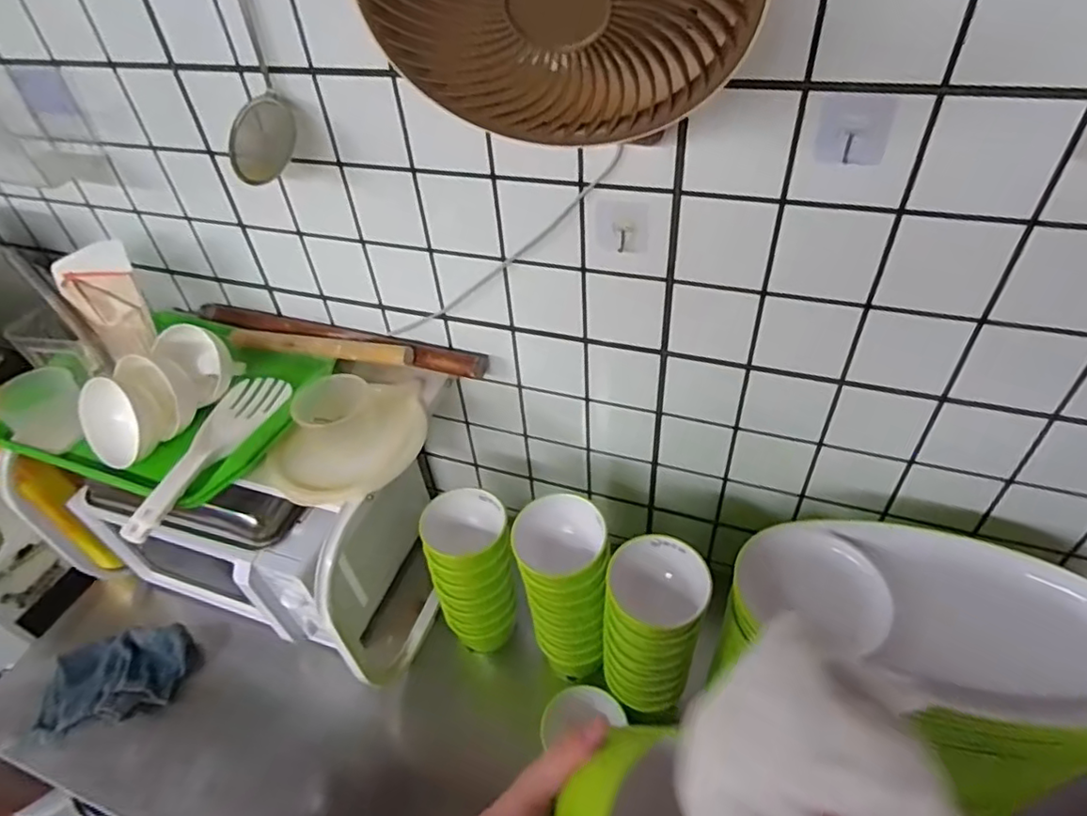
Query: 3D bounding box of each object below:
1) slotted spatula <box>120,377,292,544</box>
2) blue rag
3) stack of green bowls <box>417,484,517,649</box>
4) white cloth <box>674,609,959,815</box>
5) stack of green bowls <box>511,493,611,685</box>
[{"bbox_3d":[-0.413,0.043,0.749,0.074,0.022,0.267,6,43,13],"label":"slotted spatula"},{"bbox_3d":[-0.647,0.406,0.928,0.224,0.055,0.134,-13,42,-8],"label":"blue rag"},{"bbox_3d":[-0.095,0.239,0.855,0.108,0.270,0.095,-19,43,-14],"label":"stack of green bowls"},{"bbox_3d":[0.131,0.204,0.314,0.119,0.147,0.106,23,49,28],"label":"white cloth"},{"bbox_3d":[0.030,0.247,0.792,0.108,0.295,0.099,3,42,10],"label":"stack of green bowls"}]

